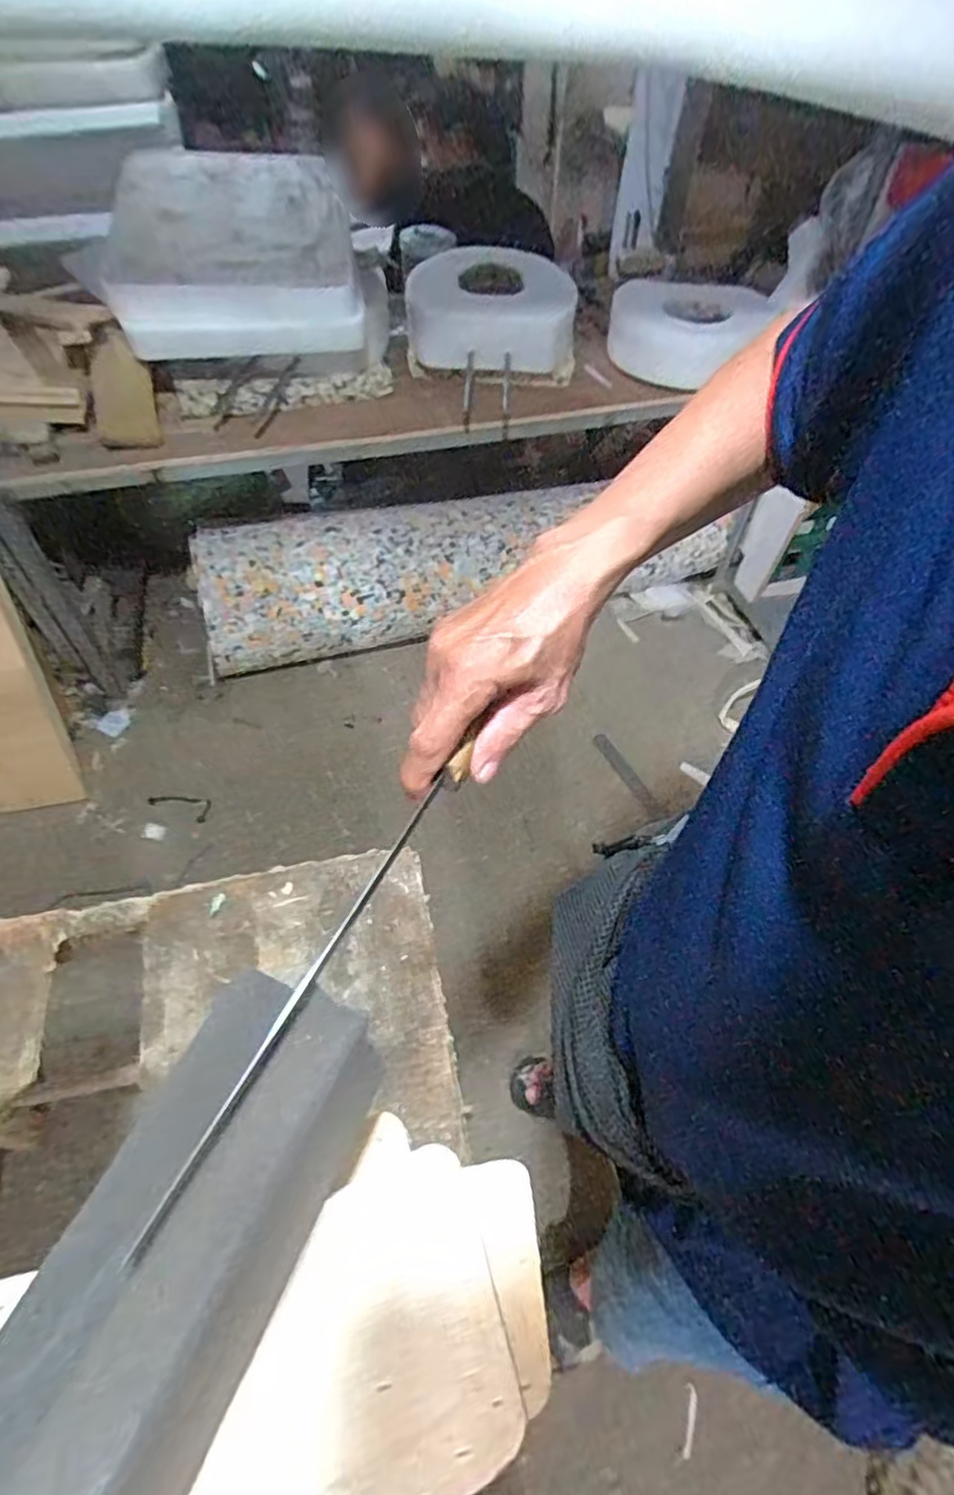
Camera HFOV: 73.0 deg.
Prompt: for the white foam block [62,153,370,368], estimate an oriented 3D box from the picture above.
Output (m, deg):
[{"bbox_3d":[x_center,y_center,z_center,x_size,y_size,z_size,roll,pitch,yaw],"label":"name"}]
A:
[{"bbox_3d":[-0.480,-0.958,1.261,0.480,0.214,0.429,-8,55,-8],"label":"white foam block"}]

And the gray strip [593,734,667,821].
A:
[{"bbox_3d":[0.382,0.069,1.640,0.041,0.009,0.274,-23,57,-15],"label":"gray strip"}]

